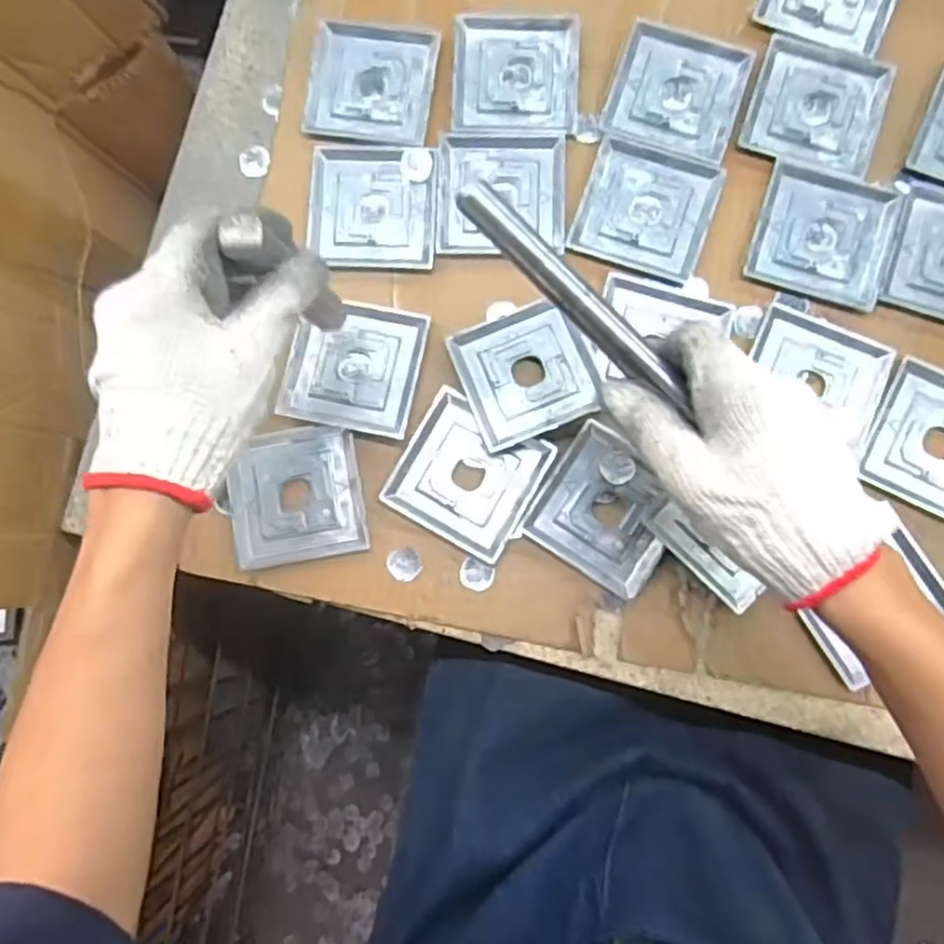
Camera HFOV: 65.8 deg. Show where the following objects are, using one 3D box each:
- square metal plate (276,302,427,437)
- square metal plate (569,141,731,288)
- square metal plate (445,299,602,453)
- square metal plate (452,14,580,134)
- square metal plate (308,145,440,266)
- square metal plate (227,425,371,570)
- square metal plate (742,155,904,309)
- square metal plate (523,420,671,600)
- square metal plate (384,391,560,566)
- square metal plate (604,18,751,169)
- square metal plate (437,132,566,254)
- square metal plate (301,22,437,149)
[{"bbox_3d":[-0.081,-0.074,0.507,0.089,0.007,0.090,12,82,3],"label":"square metal plate"},{"bbox_3d":[0.124,-0.186,0.517,0.089,0.004,0.092,18,83,4],"label":"square metal plate"},{"bbox_3d":[0.036,-0.069,0.504,0.086,0.015,0.088,-21,82,-2],"label":"square metal plate"},{"bbox_3d":[0.033,-0.293,0.535,0.090,0.007,0.088,2,82,1],"label":"square metal plate"},{"bbox_3d":[-0.071,-0.192,0.525,0.090,0.004,0.090,2,82,1],"label":"square metal plate"},{"bbox_3d":[-0.120,0.016,0.498,0.088,0.006,0.088,-10,82,0],"label":"square metal plate"},{"bbox_3d":[0.247,-0.166,0.510,0.092,0.004,0.090,16,83,3],"label":"square metal plate"},{"bbox_3d":[0.092,0.025,0.489,0.086,0.007,0.088,33,84,5],"label":"square metal plate"},{"bbox_3d":[-0.003,0.002,0.498,0.091,0.008,0.089,30,84,5],"label":"square metal plate"},{"bbox_3d":[0.150,-0.276,0.529,0.090,0.005,0.093,20,83,4],"label":"square metal plate"},{"bbox_3d":[0.021,-0.202,0.524,0.090,0.004,0.092,0,82,1],"label":"square metal plate"},{"bbox_3d":[-0.073,-0.289,0.539,0.089,0.004,0.092,7,82,2],"label":"square metal plate"}]

